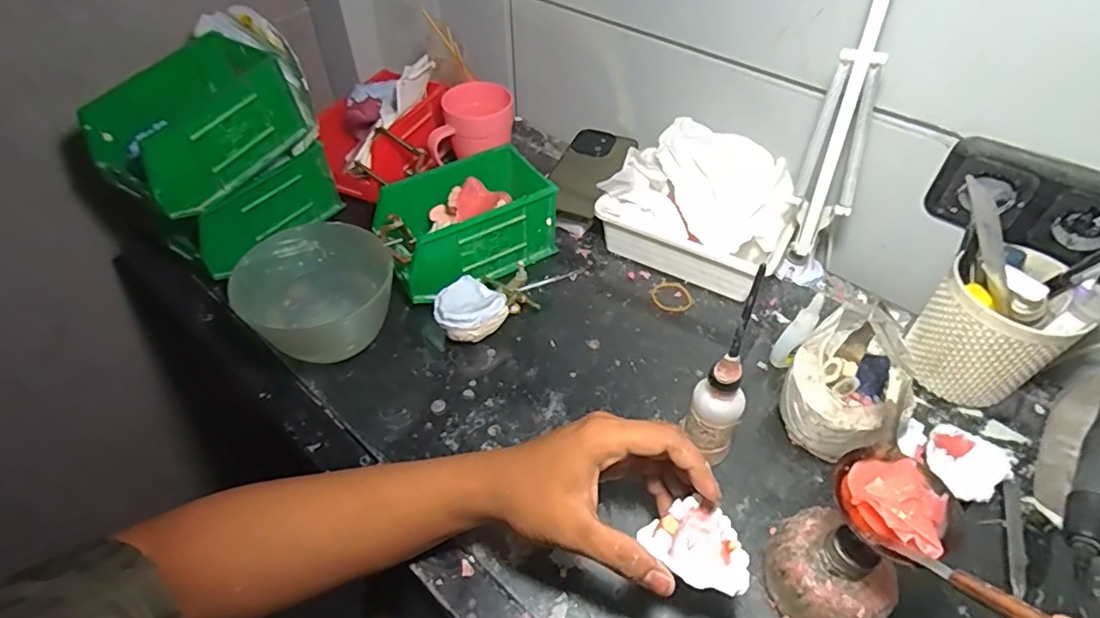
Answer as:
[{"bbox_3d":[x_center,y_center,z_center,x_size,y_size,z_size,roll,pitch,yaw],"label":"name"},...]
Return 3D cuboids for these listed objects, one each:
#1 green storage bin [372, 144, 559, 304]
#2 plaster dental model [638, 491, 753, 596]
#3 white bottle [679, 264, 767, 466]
[{"bbox_3d":[-0.084,-0.087,0.595,0.172,0.084,0.101,-23,52,-18],"label":"green storage bin"},{"bbox_3d":[0.093,0.144,0.355,0.065,0.025,0.048,23,56,21],"label":"plaster dental model"},{"bbox_3d":[0.124,0.054,0.409,0.041,0.181,0.035,25,54,22],"label":"white bottle"}]

